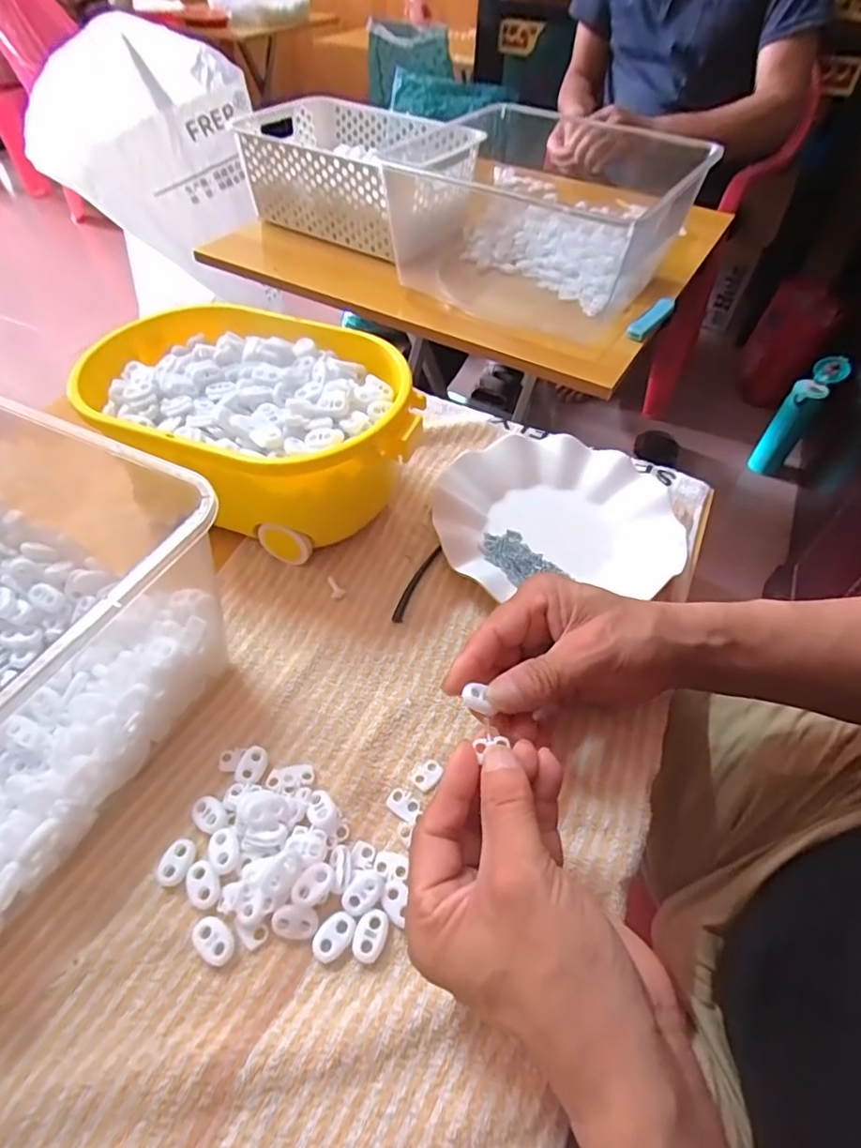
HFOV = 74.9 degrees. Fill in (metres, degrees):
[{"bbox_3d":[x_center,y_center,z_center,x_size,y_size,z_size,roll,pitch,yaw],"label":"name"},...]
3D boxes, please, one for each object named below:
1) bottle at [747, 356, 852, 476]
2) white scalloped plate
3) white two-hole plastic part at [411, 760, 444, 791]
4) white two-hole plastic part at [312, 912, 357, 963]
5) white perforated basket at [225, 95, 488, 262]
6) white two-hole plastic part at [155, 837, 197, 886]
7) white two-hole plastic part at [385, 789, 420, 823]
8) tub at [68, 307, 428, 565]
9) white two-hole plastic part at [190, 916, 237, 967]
[{"bbox_3d":[0.790,-0.331,1.216,0.068,0.245,0.151,37,59,25],"label":"bottle"},{"bbox_3d":[0.096,-0.048,0.444,0.180,0.023,0.160,-3,51,-4],"label":"white scalloped plate"},{"bbox_3d":[-0.001,0.116,0.324,0.012,0.004,0.019,35,58,24],"label":"white two-hole plastic part"},{"bbox_3d":[-0.046,0.177,0.273,0.015,0.006,0.022,33,58,23],"label":"white two-hole plastic part"},{"bbox_3d":[-0.099,-0.552,0.786,0.311,0.112,0.202,31,57,21],"label":"white perforated basket"},{"bbox_3d":[-0.131,0.150,0.292,0.015,0.007,0.022,13,52,9],"label":"white two-hole plastic part"},{"bbox_3d":[-0.015,0.128,0.313,0.019,0.004,0.013,29,56,21],"label":"white two-hole plastic part"},{"bbox_3d":[-0.128,-0.105,0.431,0.247,0.104,0.163,15,52,11],"label":"tub"},{"bbox_3d":[-0.104,0.177,0.271,0.023,0.007,0.015,30,56,21],"label":"white two-hole plastic part"}]

